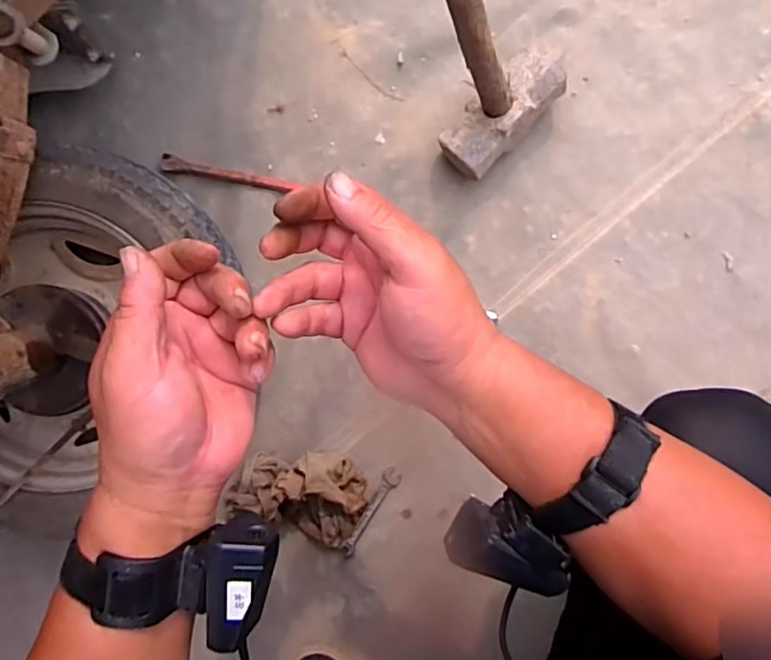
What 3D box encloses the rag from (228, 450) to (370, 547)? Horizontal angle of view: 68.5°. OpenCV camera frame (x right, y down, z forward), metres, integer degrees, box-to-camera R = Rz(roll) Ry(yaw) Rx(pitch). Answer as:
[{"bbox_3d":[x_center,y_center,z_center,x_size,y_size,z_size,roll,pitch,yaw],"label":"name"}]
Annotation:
[{"bbox_3d":[-0.105,0.202,0.668,0.154,0.067,0.126,21,92,2],"label":"rag"}]

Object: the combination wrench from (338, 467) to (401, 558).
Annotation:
[{"bbox_3d":[-0.019,0.224,0.694,0.022,0.012,0.120,34,88,-1],"label":"combination wrench"}]

